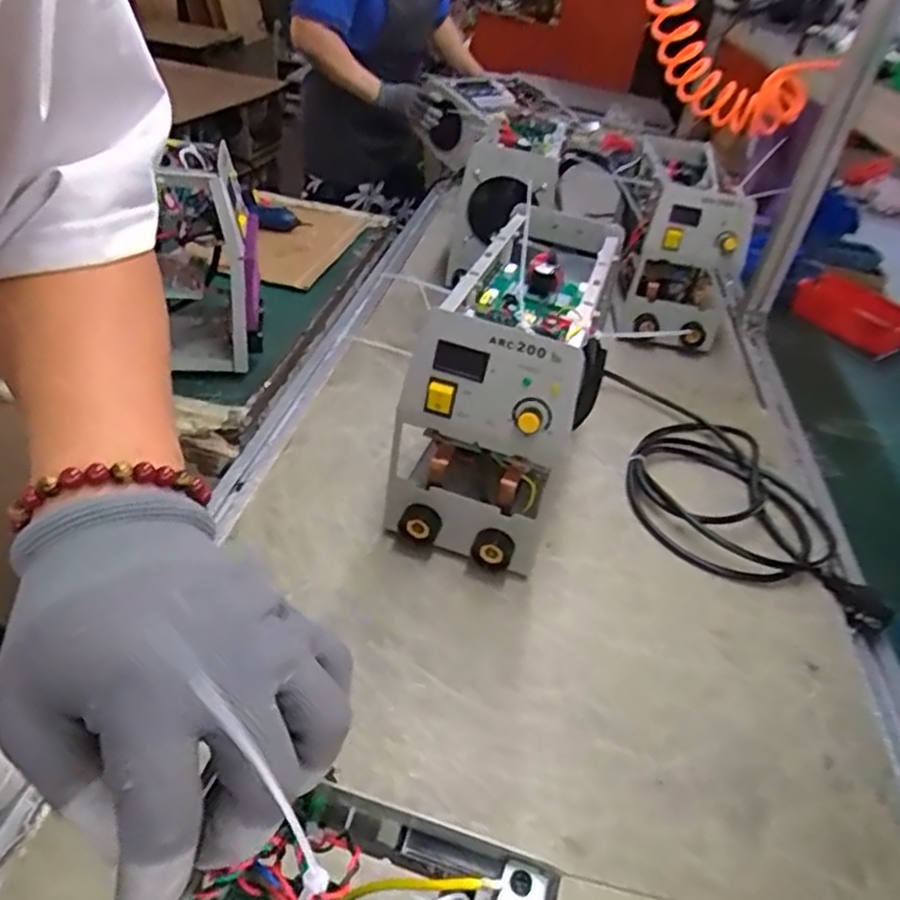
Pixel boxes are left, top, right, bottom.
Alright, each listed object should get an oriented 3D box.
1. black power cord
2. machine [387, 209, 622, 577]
[{"bbox_3d":[0.324,0.027,0.830,0.223,0.035,0.425,5,35,-3],"label":"black power cord"},{"bbox_3d":[0.081,-0.080,0.756,0.155,0.243,0.386,17,36,13],"label":"machine"}]

